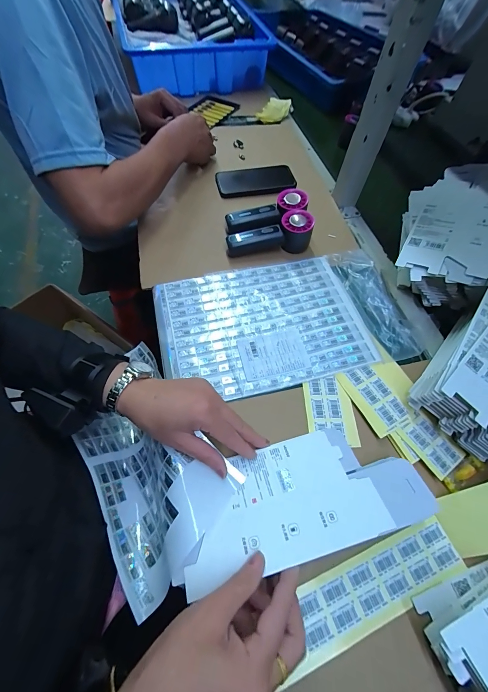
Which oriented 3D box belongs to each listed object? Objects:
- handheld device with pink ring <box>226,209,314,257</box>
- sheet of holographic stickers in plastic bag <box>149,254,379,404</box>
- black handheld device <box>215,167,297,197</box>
[{"bbox_3d":[0.045,-0.191,0.505,0.146,0.054,0.058,-20,64,-13],"label":"handheld device with pink ring"},{"bbox_3d":[0.026,-0.038,0.454,0.310,0.010,0.221,-12,62,-9],"label":"sheet of holographic stickers in plastic bag"},{"bbox_3d":[0.025,-0.354,0.615,0.163,0.013,0.085,-10,63,-3],"label":"black handheld device"}]

